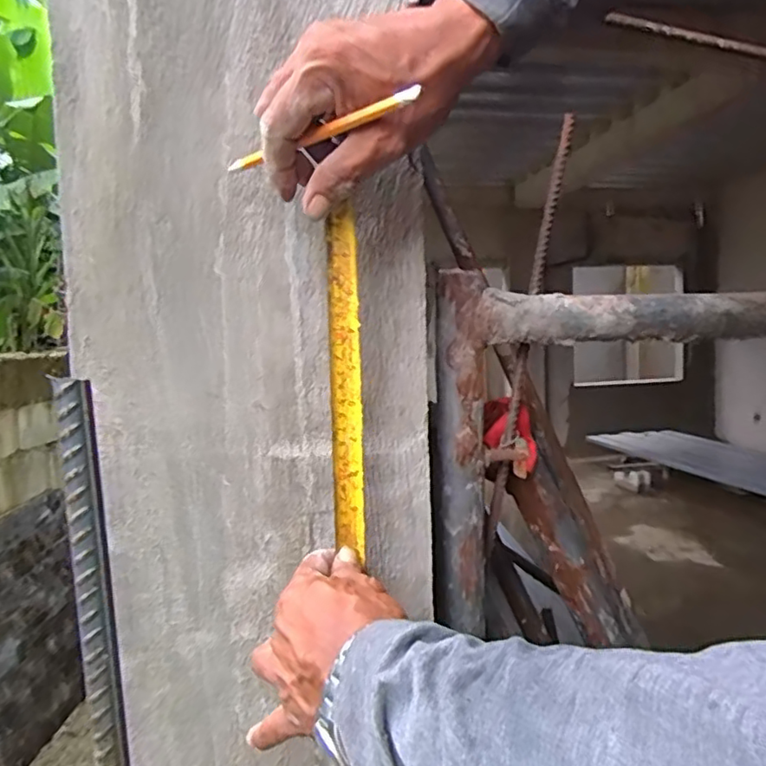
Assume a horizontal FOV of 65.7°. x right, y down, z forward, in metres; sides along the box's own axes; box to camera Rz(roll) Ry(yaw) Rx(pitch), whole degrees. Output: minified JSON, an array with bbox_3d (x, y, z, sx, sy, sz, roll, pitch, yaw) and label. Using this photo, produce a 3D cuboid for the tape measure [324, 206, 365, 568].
[{"bbox_3d":[-0.026,0.003,0.414,0.021,0.237,0.007,-1,8,3],"label":"tape measure"}]

